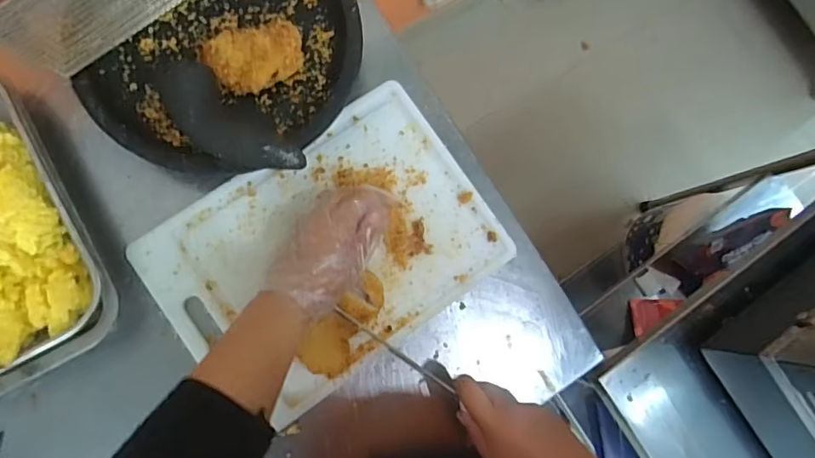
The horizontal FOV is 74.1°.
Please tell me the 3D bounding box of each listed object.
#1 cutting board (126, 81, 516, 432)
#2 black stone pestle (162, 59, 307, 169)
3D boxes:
[{"bbox_3d":[-0.080,0.022,0.573,0.339,0.017,0.235,-35,87,-9],"label":"cutting board"},{"bbox_3d":[-0.173,-0.096,0.518,0.152,0.041,0.058,42,81,1],"label":"black stone pestle"}]

